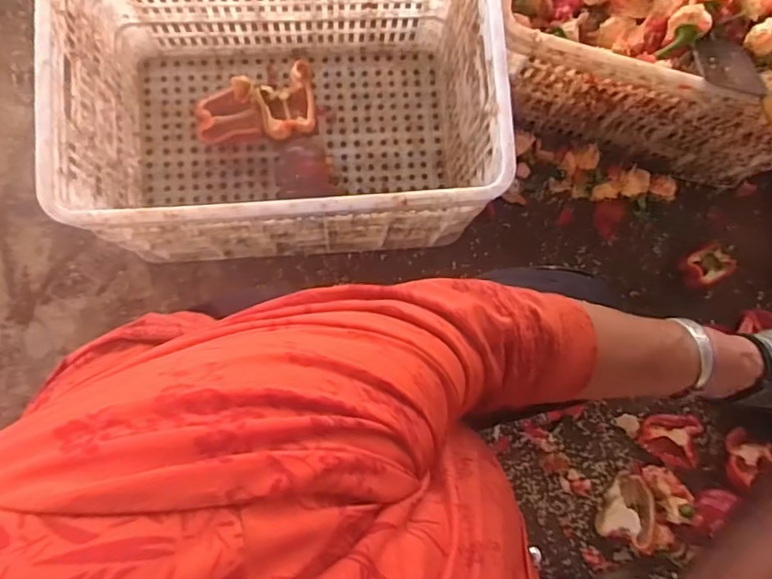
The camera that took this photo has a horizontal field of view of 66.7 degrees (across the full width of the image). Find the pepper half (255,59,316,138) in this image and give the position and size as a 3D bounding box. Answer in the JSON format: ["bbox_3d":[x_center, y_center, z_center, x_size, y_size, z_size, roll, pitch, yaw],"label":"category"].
[{"bbox_3d":[-0.154,-0.291,0.928,0.093,0.061,0.117,-14,85,-7],"label":"pepper half"}]

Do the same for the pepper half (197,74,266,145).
[{"bbox_3d":[-0.250,-0.278,0.928,0.103,0.050,0.091,-13,86,-8],"label":"pepper half"}]

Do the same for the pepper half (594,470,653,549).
[{"bbox_3d":[0.382,0.347,0.931,0.085,0.040,0.105,15,83,-5],"label":"pepper half"}]

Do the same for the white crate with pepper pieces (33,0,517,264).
[{"bbox_3d":[-0.137,-0.248,0.815,0.519,0.307,0.359,-4,85,-7],"label":"white crate with pepper pieces"}]

